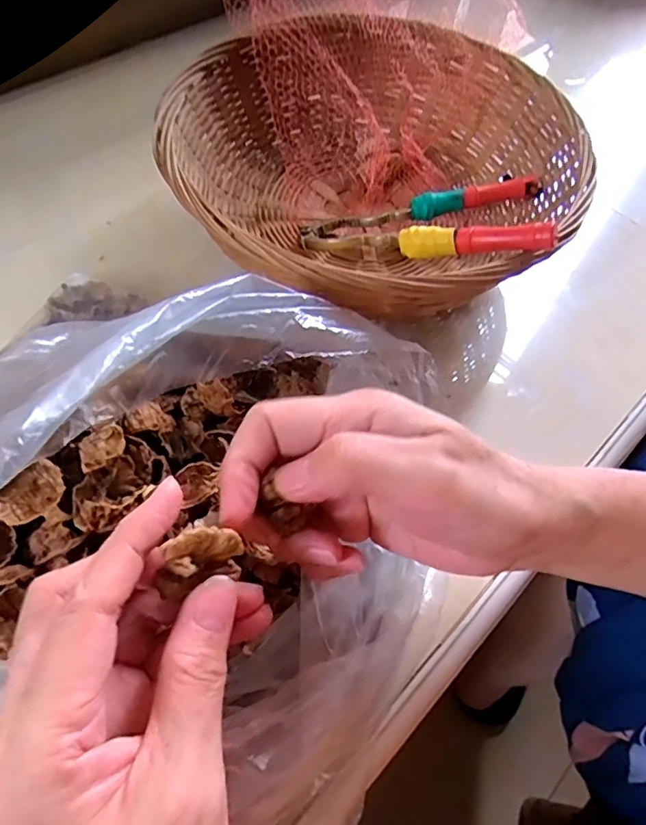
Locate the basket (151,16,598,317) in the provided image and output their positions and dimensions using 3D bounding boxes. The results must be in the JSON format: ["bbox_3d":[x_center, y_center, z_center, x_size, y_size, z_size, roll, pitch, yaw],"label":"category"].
[{"bbox_3d":[0.035,-0.156,0.367,0.266,0.085,0.255,-15,63,-13],"label":"basket"}]

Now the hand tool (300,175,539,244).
[{"bbox_3d":[0.064,-0.140,0.372,0.160,0.015,0.026,-11,57,3],"label":"hand tool"}]

